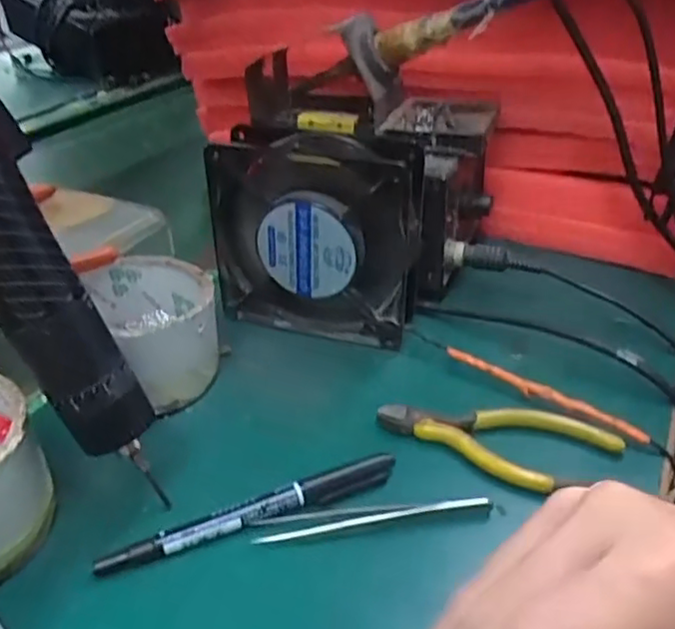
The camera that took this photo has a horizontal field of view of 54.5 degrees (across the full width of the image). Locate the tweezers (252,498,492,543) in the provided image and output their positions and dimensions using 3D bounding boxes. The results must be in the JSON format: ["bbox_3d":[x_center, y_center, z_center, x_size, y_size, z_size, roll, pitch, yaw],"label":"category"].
[{"bbox_3d":[0.015,0.090,0.293,0.106,0.007,0.011,-5,35,-6],"label":"tweezers"}]

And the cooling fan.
[{"bbox_3d":[-0.009,-0.046,0.400,0.126,0.119,0.052,9,35,13],"label":"cooling fan"}]

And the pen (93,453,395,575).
[{"bbox_3d":[-0.037,0.088,0.296,0.136,0.009,0.015,-13,36,-17],"label":"pen"}]

